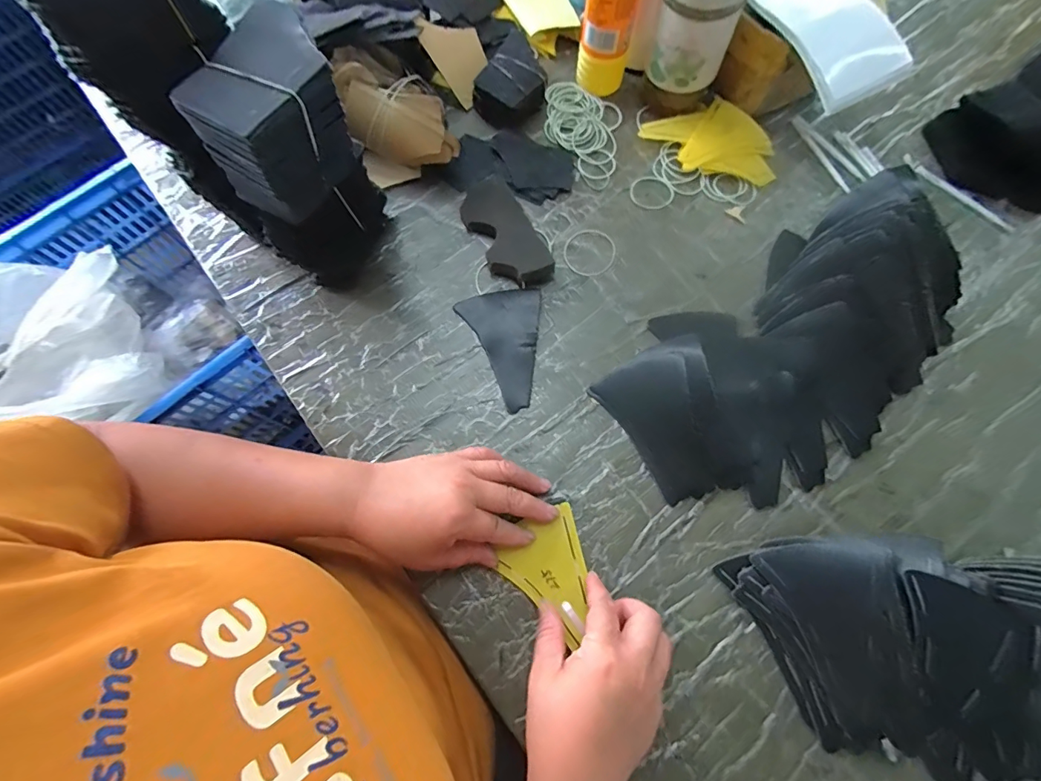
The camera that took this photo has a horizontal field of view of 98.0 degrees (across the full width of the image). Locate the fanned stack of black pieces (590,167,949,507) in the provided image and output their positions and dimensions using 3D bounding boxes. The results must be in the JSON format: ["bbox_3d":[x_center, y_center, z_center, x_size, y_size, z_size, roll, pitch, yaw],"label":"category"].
[{"bbox_3d":[0.258,-0.041,0.408,0.363,0.054,0.196,-35,75,-10],"label":"fanned stack of black pieces"}]

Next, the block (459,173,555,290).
[{"bbox_3d":[-0.019,-0.166,0.467,0.057,0.023,0.140,-26,74,-7],"label":"block"}]

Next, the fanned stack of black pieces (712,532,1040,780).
[{"bbox_3d":[0.311,0.190,0.325,0.285,0.066,0.153,6,72,3],"label":"fanned stack of black pieces"}]

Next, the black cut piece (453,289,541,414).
[{"bbox_3d":[-0.021,-0.042,0.440,0.079,0.004,0.122,-1,72,1],"label":"black cut piece"}]

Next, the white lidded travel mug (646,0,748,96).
[{"bbox_3d":[0.176,-0.371,0.440,0.074,0.124,0.073,22,74,8],"label":"white lidded travel mug"}]

